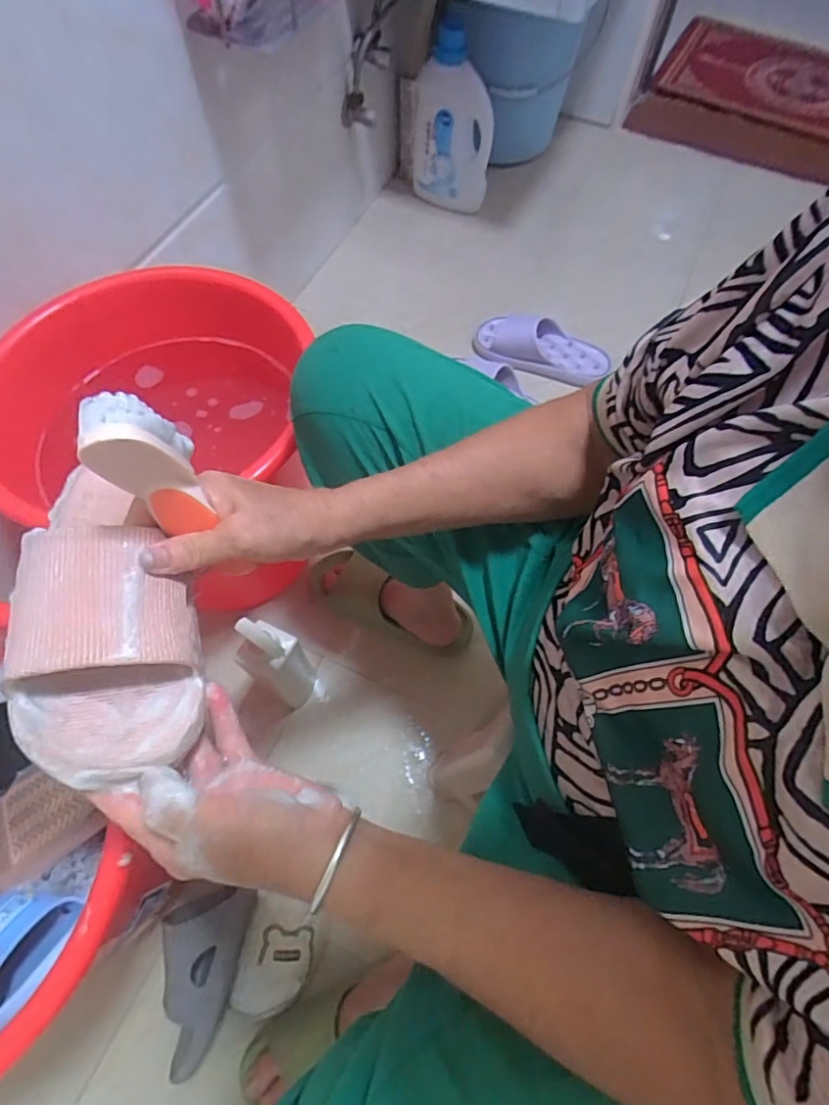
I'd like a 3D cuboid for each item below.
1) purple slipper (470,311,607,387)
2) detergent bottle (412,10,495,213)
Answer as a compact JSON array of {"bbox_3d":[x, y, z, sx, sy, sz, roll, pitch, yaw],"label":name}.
[{"bbox_3d":[0.240,-0.394,1.045,0.248,0.062,0.107,12,65,4],"label":"purple slipper"},{"bbox_3d":[0.078,-0.866,1.128,0.168,0.299,0.110,5,64,1],"label":"detergent bottle"}]

